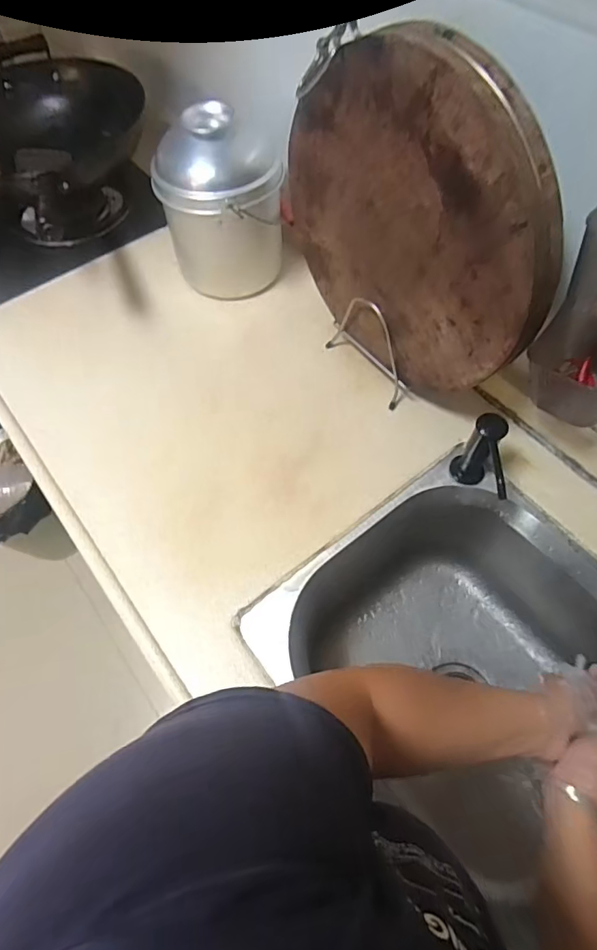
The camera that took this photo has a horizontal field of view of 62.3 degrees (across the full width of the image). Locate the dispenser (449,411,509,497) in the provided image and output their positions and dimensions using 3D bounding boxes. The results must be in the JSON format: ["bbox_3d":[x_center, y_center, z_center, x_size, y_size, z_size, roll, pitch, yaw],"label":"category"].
[{"bbox_3d":[0.224,-0.005,0.613,0.040,0.110,0.105,7,60,6],"label":"dispenser"}]

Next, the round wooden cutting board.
[{"bbox_3d":[0.120,-0.278,0.568,0.048,0.341,0.365,-32,66,-16],"label":"round wooden cutting board"}]

